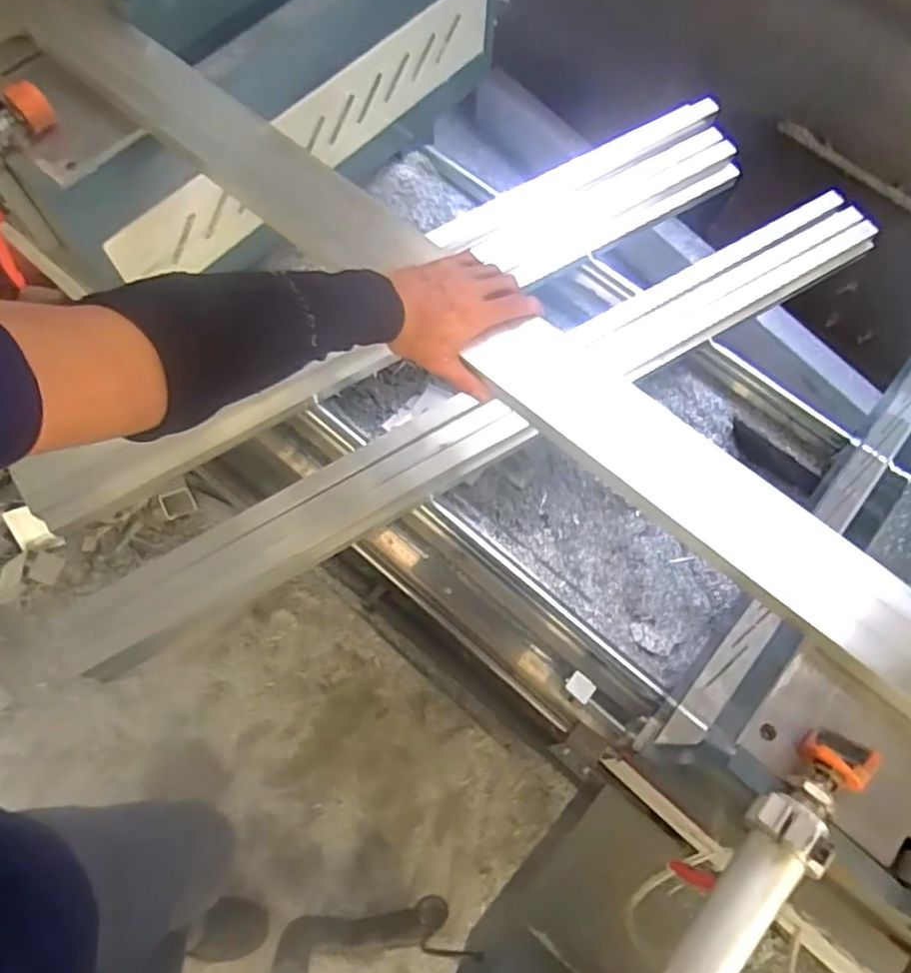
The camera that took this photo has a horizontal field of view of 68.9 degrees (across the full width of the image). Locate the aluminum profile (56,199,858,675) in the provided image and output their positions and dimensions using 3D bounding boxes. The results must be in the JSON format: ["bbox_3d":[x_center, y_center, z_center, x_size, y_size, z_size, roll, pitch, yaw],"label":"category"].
[{"bbox_3d":[0.087,-0.113,0.856,1.185,0.041,0.104,-30,73,-14],"label":"aluminum profile"}]

